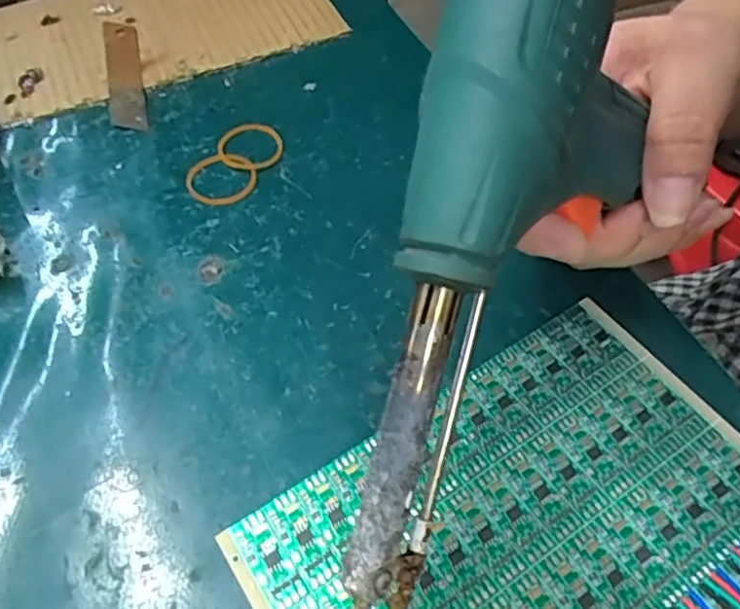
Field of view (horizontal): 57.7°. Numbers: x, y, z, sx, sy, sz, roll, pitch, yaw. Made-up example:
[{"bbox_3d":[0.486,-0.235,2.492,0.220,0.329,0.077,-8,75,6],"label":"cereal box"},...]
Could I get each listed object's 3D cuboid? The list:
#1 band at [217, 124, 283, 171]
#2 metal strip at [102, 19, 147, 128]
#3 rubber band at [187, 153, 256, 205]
[{"bbox_3d":[-0.058,-0.078,0.328,0.031,0.004,0.034,-20,55,-11],"label":"band"},{"bbox_3d":[-0.131,-0.124,0.357,0.017,0.007,0.087,-14,54,-7],"label":"metal strip"},{"bbox_3d":[-0.070,-0.061,0.315,0.032,0.004,0.032,-16,55,-9],"label":"rubber band"}]

